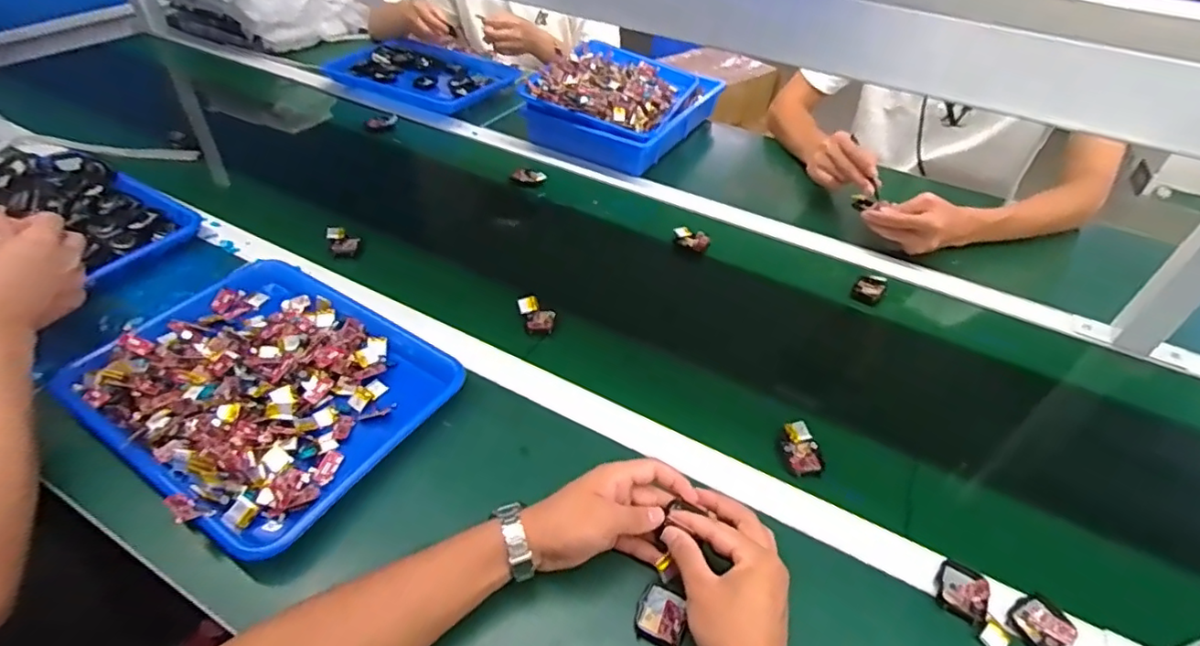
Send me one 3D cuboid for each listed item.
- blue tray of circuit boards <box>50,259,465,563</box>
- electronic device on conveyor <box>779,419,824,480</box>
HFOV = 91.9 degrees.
[{"bbox_3d":[-0.327,0.056,0.574,0.319,0.040,0.251,26,47,22],"label":"blue tray of circuit boards"},{"bbox_3d":[0.200,0.125,0.574,0.038,0.017,0.054,2,43,-2],"label":"electronic device on conveyor"}]

